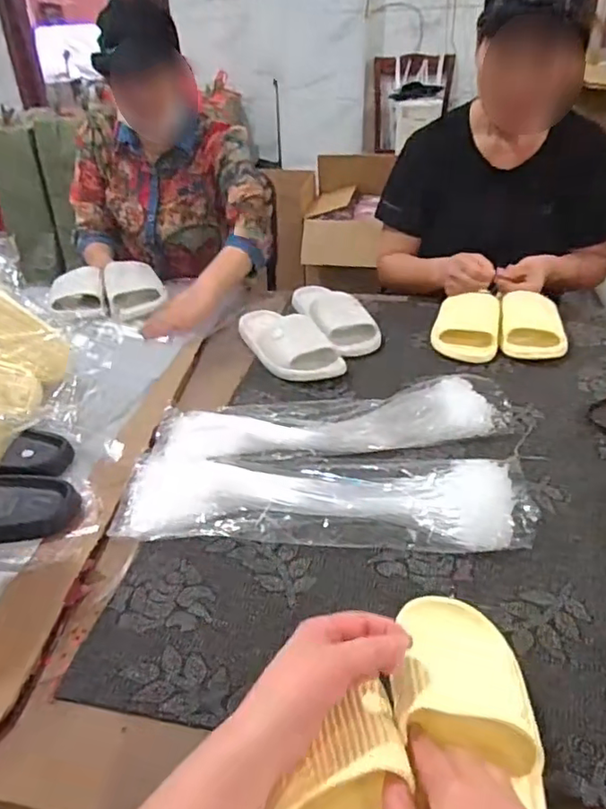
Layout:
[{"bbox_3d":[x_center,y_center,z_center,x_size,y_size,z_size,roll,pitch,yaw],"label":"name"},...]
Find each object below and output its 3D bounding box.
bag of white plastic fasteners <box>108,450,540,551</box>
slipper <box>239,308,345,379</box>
[{"bbox_3d":[0.026,0.107,0.667,0.458,0.040,0.124,0,34,5],"label":"bag of white plastic fasteners"},{"bbox_3d":[-0.027,-0.120,0.973,0.118,0.066,0.236,-13,35,-16],"label":"slipper"}]

